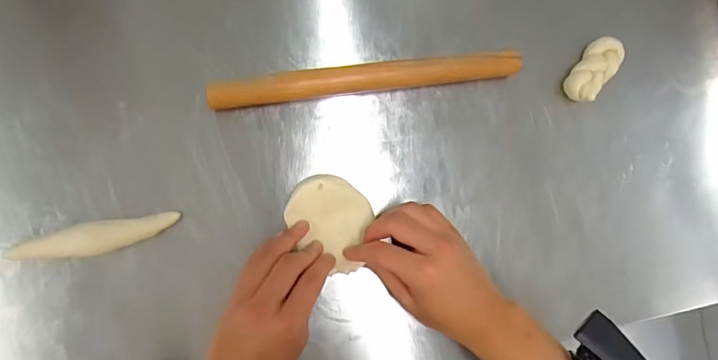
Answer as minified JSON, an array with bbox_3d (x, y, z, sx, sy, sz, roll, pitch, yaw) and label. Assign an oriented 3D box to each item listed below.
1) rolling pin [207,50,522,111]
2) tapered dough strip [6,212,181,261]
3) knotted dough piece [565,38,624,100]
[{"bbox_3d":[0.009,-0.100,0.432,0.295,0.024,0.030,-8,89,-8],"label":"rolling pin"},{"bbox_3d":[-0.227,0.050,0.390,0.131,0.029,0.028,-7,89,-8],"label":"tapered dough strip"},{"bbox_3d":[0.239,-0.112,0.459,0.033,0.023,0.070,34,84,-5],"label":"knotted dough piece"}]

